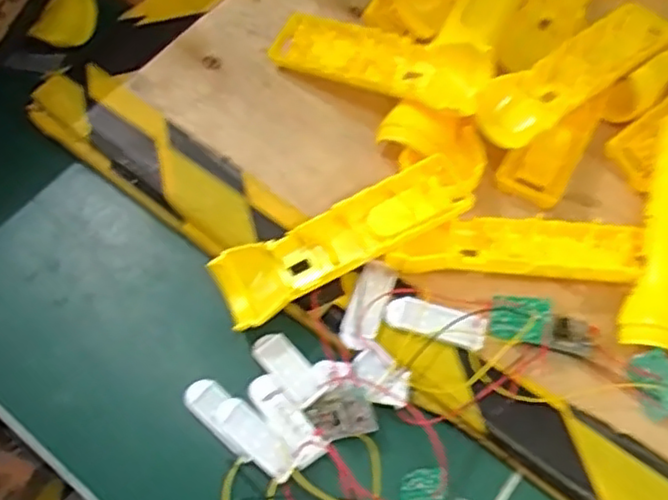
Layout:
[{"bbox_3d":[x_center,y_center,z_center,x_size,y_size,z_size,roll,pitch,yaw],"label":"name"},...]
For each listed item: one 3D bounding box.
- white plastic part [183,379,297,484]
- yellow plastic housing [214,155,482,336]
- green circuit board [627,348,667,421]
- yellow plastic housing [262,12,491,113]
[{"bbox_3d":[-0.055,0.102,0.382,0.079,0.008,0.024,37,70,19],"label":"white plastic part"},{"bbox_3d":[0.008,-0.007,0.422,0.168,0.035,0.046,-26,64,-10],"label":"yellow plastic housing"},{"bbox_3d":[0.180,0.075,0.373,0.024,0.005,0.036,-30,68,24],"label":"green circuit board"},{"bbox_3d":[0.028,-0.133,0.467,0.161,0.025,0.044,22,65,27],"label":"yellow plastic housing"}]

